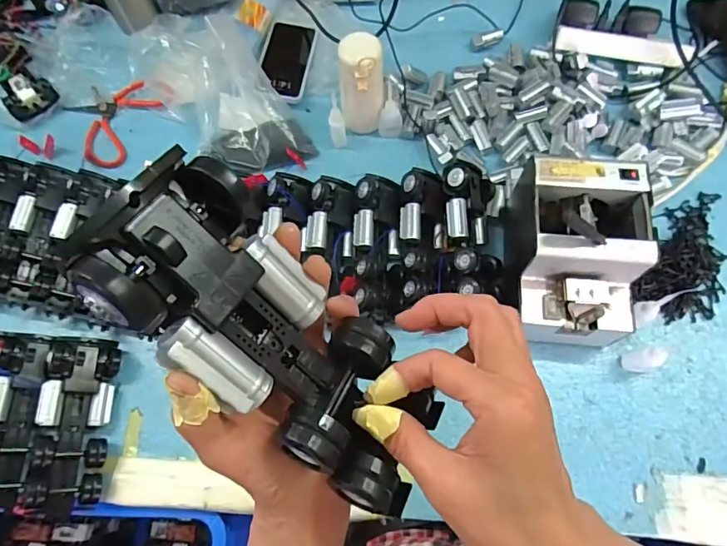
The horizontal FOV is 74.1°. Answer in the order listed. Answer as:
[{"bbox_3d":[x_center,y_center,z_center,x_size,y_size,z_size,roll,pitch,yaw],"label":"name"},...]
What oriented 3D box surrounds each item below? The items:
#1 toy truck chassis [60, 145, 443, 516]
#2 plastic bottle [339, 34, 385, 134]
[{"bbox_3d":[-0.036,0.033,0.223,0.073,0.040,0.186,-47,111,-12],"label":"toy truck chassis"},{"bbox_3d":[-0.001,-0.266,0.665,0.066,0.126,0.066,-1,69,3],"label":"plastic bottle"}]

